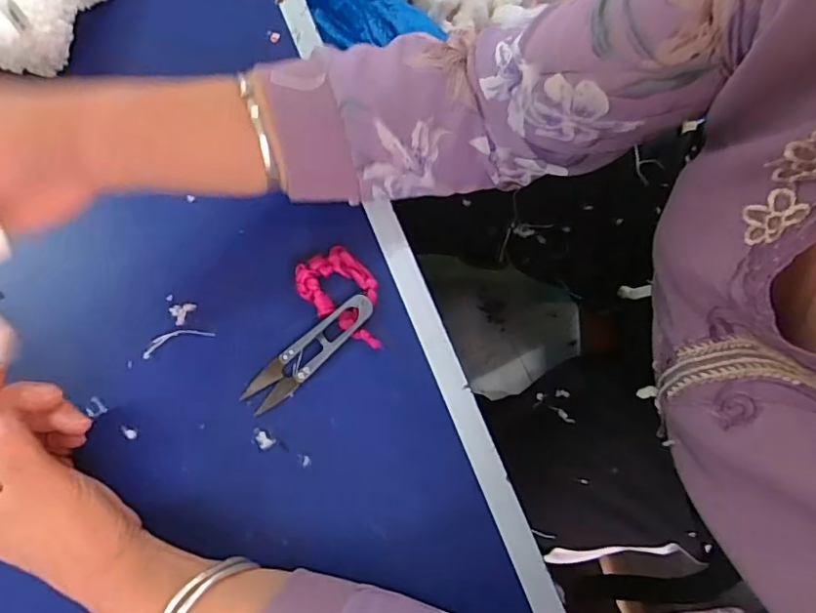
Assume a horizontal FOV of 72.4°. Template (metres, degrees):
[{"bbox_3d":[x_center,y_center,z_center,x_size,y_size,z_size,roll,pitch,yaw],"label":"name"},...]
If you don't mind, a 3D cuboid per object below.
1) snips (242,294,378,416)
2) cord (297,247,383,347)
[{"bbox_3d":[-0.065,0.029,0.370,0.101,0.008,0.023,-44,84,-9],"label":"snips"},{"bbox_3d":[-0.039,-0.007,0.372,0.073,0.016,0.043,44,81,5],"label":"cord"}]

